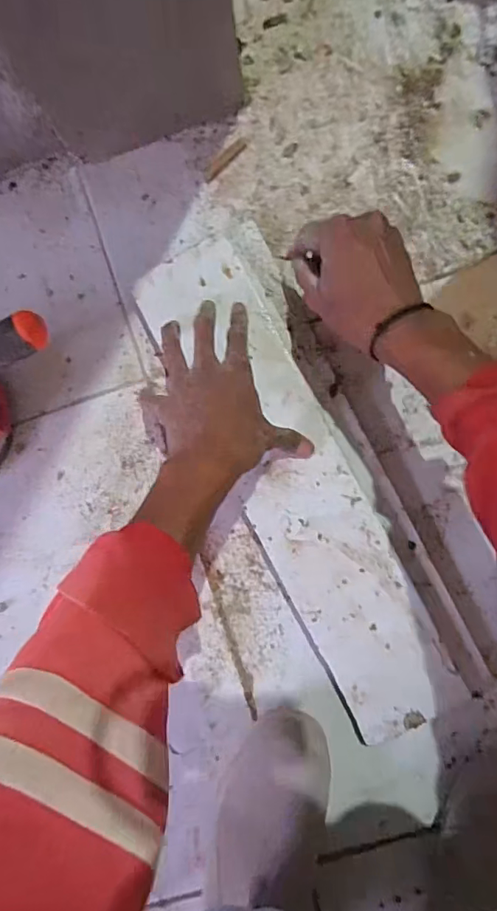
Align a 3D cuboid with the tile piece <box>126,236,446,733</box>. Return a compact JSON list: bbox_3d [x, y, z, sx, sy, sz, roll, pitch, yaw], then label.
[{"bbox_3d":[0.045,0.027,0.473,0.127,0.015,0.485,-23,87,4],"label":"tile piece"}]

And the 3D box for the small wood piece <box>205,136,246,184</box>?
[{"bbox_3d":[-0.024,-0.296,0.498,0.054,0.004,0.013,-45,85,3],"label":"small wood piece"}]

